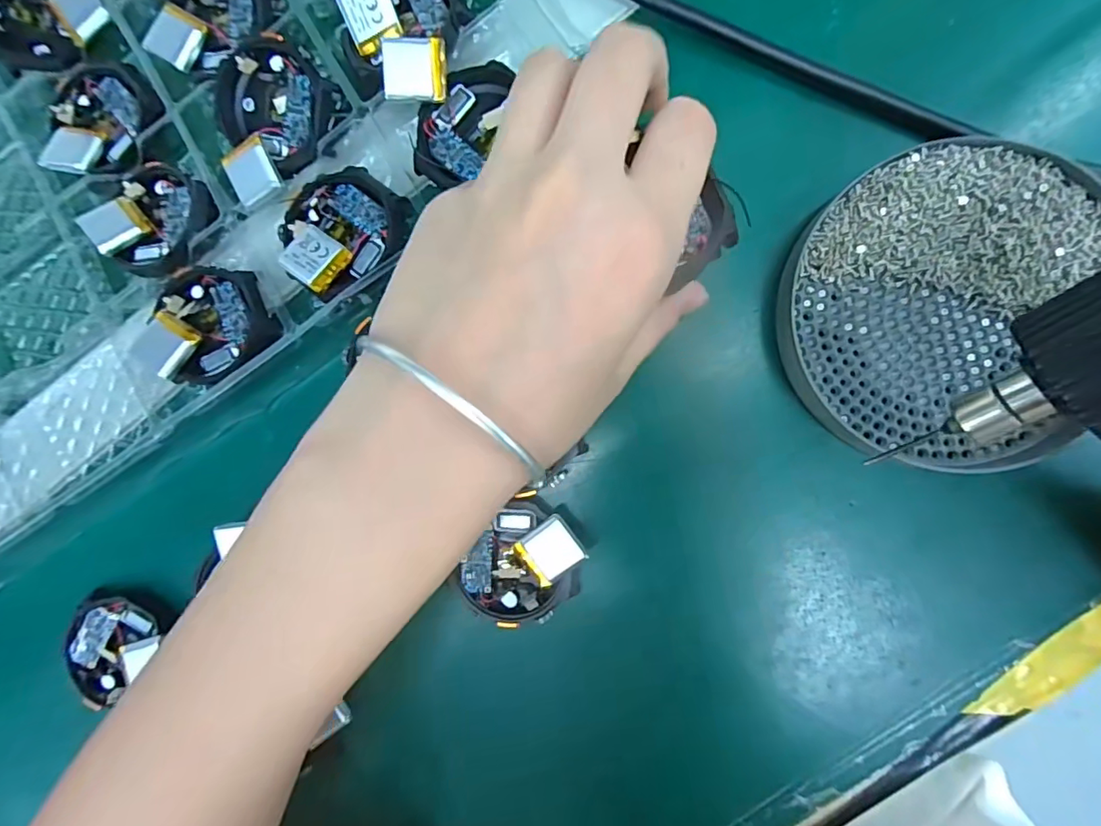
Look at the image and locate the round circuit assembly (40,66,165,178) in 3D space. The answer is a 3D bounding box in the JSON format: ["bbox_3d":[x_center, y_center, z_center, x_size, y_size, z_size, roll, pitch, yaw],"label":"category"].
[{"bbox_3d":[-0.201,-0.131,0.230,0.049,0.015,0.049,0,89,7],"label":"round circuit assembly"}]

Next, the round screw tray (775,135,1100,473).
[{"bbox_3d":[0.136,-0.040,0.184,0.098,0.015,0.110,19,92,6],"label":"round screw tray"}]

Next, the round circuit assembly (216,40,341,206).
[{"bbox_3d":[-0.120,-0.123,0.212,0.057,0.014,0.049,-45,85,4],"label":"round circuit assembly"}]

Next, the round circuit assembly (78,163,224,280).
[{"bbox_3d":[-0.173,-0.084,0.221,0.054,0.013,0.046,23,92,6],"label":"round circuit assembly"}]

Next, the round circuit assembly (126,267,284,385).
[{"bbox_3d":[-0.144,-0.037,0.215,0.053,0.018,0.045,-31,86,5],"label":"round circuit assembly"}]

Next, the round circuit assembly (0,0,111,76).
[{"bbox_3d":[-0.232,-0.180,0.229,0.053,0.014,0.052,0,89,7],"label":"round circuit assembly"}]

